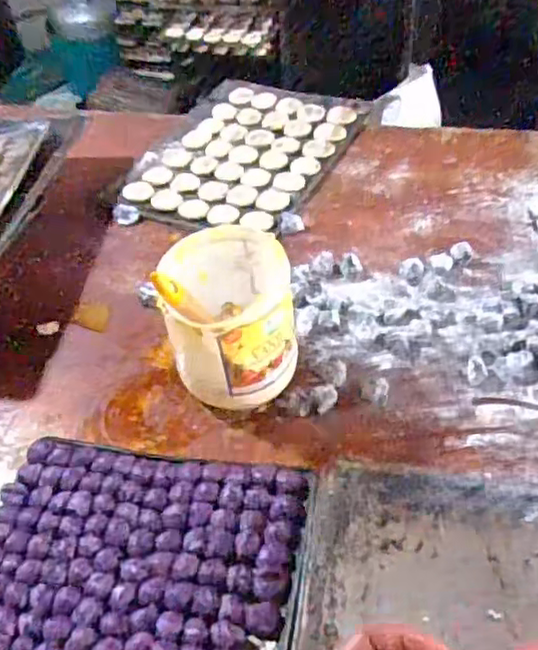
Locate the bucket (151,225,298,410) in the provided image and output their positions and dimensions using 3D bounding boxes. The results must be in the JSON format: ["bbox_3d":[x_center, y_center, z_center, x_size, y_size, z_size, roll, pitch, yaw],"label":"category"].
[{"bbox_3d":[-0.044,-0.006,0.768,0.141,0.152,0.154,-13,45,-5],"label":"bucket"}]

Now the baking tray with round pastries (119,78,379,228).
[{"bbox_3d":[-0.034,-0.316,1.187,0.334,0.029,0.440,16,50,22],"label":"baking tray with round pastries"}]

